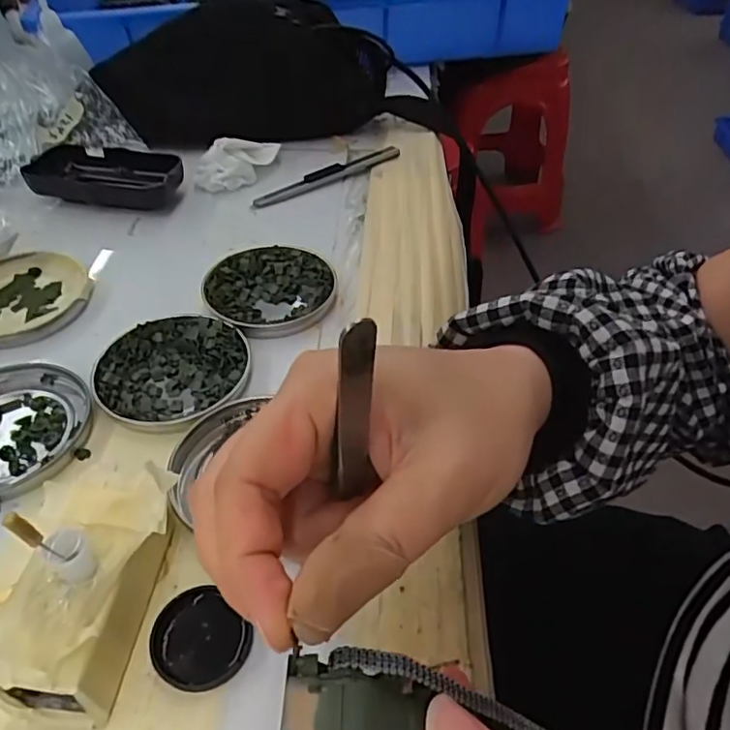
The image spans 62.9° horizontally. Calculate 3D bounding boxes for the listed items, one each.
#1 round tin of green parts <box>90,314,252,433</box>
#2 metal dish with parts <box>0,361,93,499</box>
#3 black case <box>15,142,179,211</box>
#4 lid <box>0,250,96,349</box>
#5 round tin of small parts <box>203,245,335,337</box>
[{"bbox_3d":[-0.101,0.001,0.314,0.077,0.009,0.071,0,45,0],"label":"round tin of green parts"},{"bbox_3d":[-0.175,0.030,0.288,0.075,0.008,0.078,0,45,0],"label":"metal dish with parts"},{"bbox_3d":[-0.186,-0.136,0.440,0.114,0.025,0.054,8,46,8],"label":"black case"},{"bbox_3d":[-0.209,-0.042,0.360,0.078,0.012,0.079,0,45,0],"label":"lid"},{"bbox_3d":[-0.057,-0.046,0.362,0.076,0.012,0.075,0,45,0],"label":"round tin of small parts"}]

